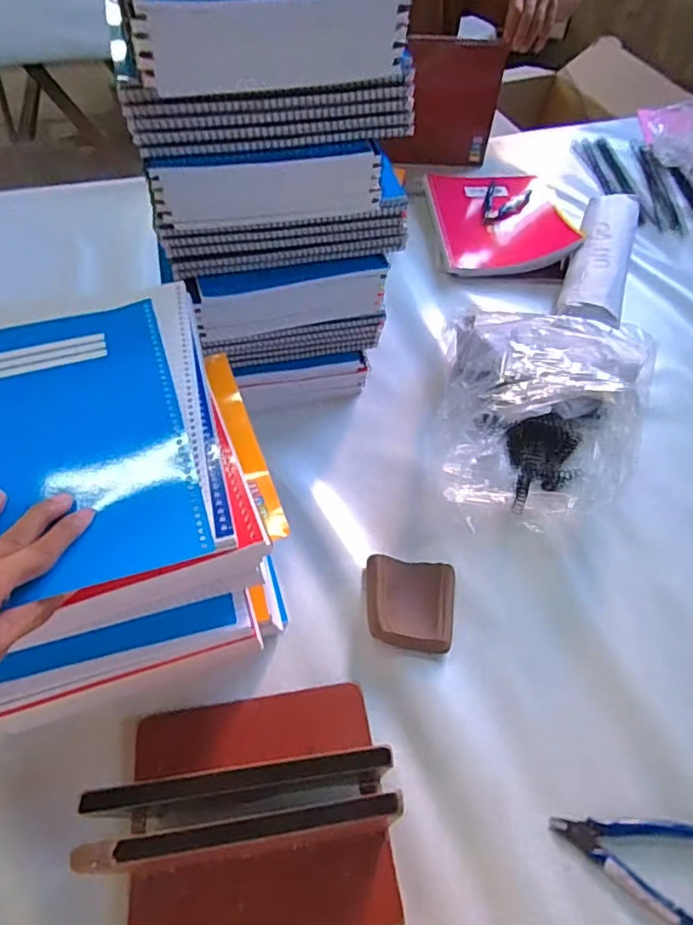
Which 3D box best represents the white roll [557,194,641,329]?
[{"bbox_3d":[0.385,-0.305,0.859,0.085,0.058,0.323,20,56,12],"label":"white roll"}]

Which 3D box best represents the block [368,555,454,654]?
[{"bbox_3d":[0.064,0.136,0.554,0.086,0.029,0.091,4,54,2],"label":"block"}]

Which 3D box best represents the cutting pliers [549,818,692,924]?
[{"bbox_3d":[0.222,0.309,0.444,0.115,0.013,0.068,13,55,8],"label":"cutting pliers"}]

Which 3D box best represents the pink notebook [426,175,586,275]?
[{"bbox_3d":[0.256,-0.413,0.941,0.209,0.051,0.273,-2,54,-3],"label":"pink notebook"}]

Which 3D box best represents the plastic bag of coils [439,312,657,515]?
[{"bbox_3d":[0.233,-0.085,0.662,0.233,0.124,0.300,11,54,6],"label":"plastic bag of coils"}]

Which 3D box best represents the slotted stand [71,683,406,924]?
[{"bbox_3d":[-0.068,0.245,0.406,0.195,0.140,0.176,-7,55,-6],"label":"slotted stand"}]

